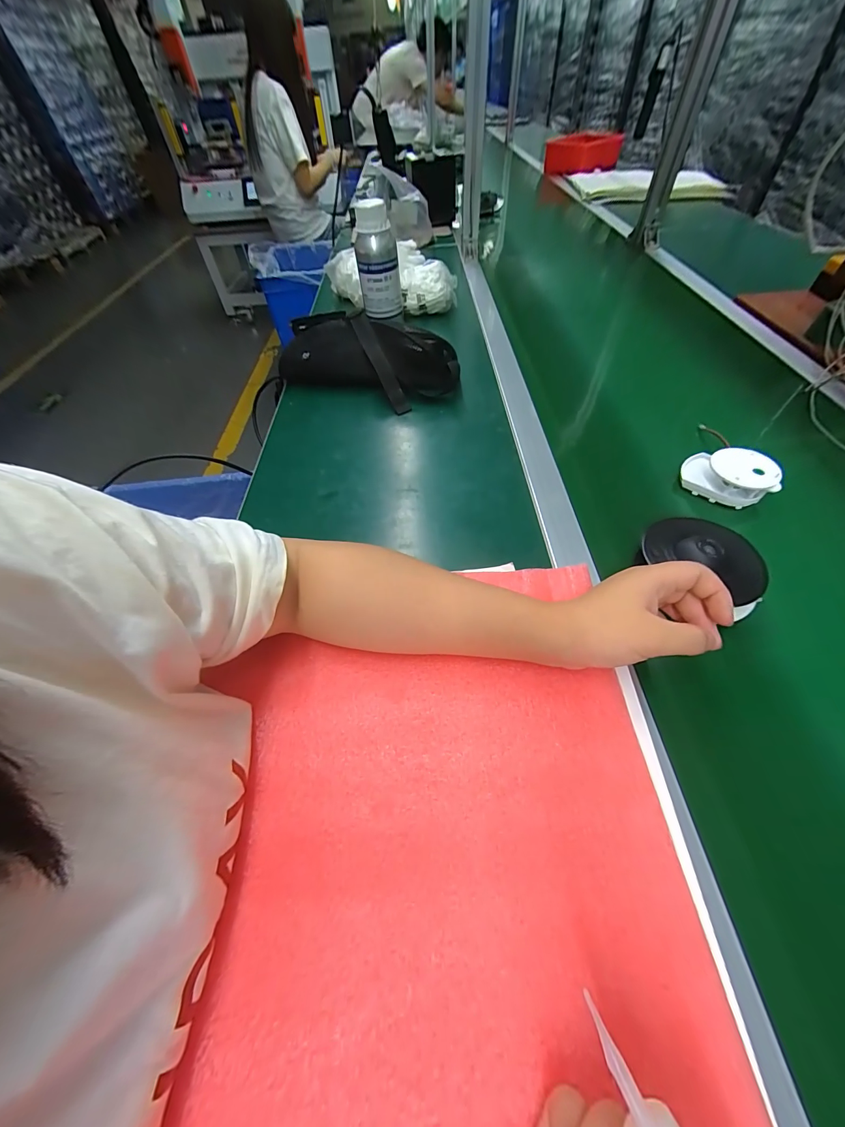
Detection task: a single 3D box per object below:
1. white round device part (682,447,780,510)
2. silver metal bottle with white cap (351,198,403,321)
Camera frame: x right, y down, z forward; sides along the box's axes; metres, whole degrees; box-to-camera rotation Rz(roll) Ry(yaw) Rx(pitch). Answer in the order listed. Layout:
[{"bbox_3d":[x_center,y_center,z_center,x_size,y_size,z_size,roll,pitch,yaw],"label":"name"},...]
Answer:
[{"bbox_3d":[0.332,-0.094,0.399,0.085,0.039,0.058,28,61,23],"label":"white round device part"},{"bbox_3d":[-0.074,-0.504,0.621,0.074,0.149,0.060,-2,56,-3],"label":"silver metal bottle with white cap"}]

